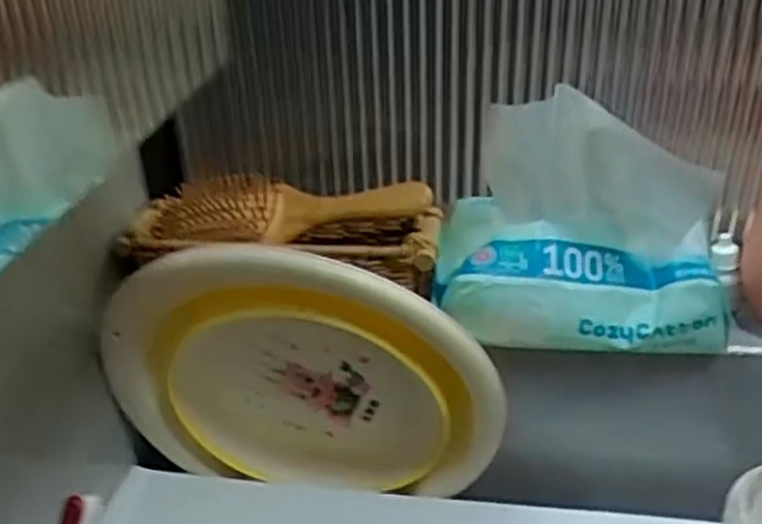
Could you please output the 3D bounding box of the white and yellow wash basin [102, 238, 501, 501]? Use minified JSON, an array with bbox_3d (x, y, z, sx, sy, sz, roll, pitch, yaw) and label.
[{"bbox_3d":[-0.059,0.088,0.559,0.289,0.236,0.064,1,30,5],"label":"white and yellow wash basin"}]

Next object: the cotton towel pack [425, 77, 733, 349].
[{"bbox_3d":[0.138,-0.030,0.527,0.187,0.155,0.090,3,30,8],"label":"cotton towel pack"}]

